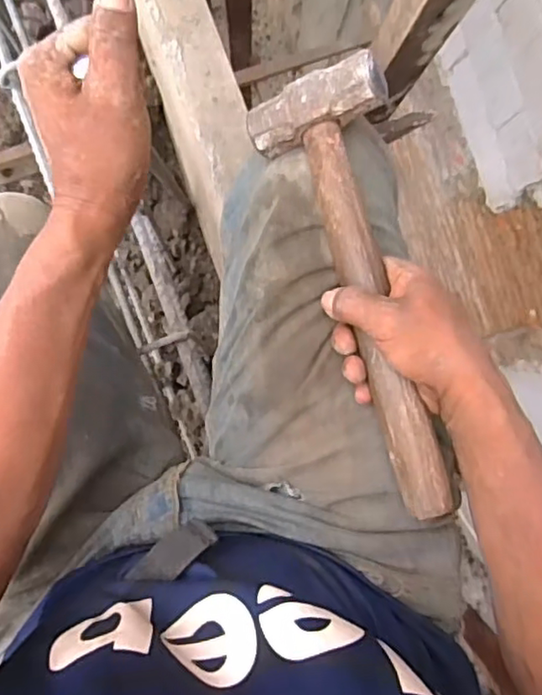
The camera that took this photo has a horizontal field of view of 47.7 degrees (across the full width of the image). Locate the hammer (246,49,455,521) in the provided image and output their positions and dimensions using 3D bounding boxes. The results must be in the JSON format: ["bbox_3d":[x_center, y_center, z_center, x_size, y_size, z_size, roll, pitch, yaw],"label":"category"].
[{"bbox_3d":[0.062,-0.042,0.417,0.089,0.055,0.311,-13,82,-2],"label":"hammer"}]

